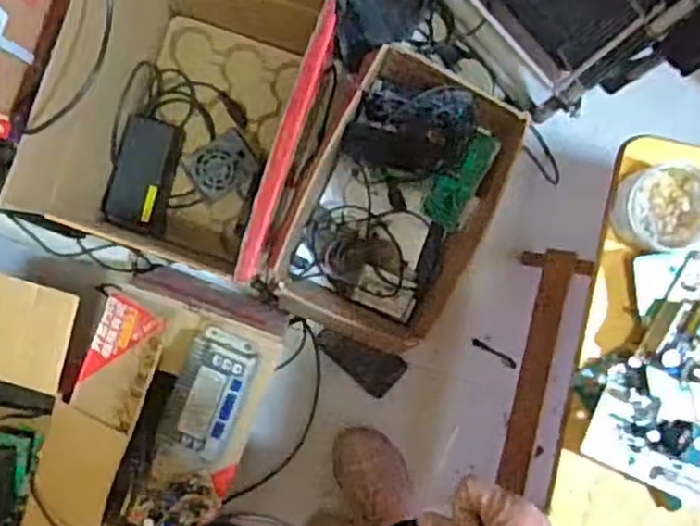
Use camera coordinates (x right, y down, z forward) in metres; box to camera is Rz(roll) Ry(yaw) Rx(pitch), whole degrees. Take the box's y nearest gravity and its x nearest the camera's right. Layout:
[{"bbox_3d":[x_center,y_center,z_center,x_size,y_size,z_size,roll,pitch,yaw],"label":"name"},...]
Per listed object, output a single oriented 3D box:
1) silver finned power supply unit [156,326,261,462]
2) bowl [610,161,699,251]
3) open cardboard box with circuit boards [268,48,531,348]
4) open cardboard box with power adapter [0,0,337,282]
[{"bbox_3d":[-0.186,0.176,0.963,0.095,0.037,0.175,22,90,-3],"label":"silver finned power supply unit"},{"bbox_3d":[0.300,-0.054,0.697,0.087,0.038,0.080,0,91,-2],"label":"bowl"},{"bbox_3d":[0.072,-0.084,1.156,0.286,0.150,0.415,25,90,-3],"label":"open cardboard box with circuit boards"},{"bbox_3d":[-0.214,-0.208,1.055,0.296,0.399,0.422,18,91,-3],"label":"open cardboard box with power adapter"}]

